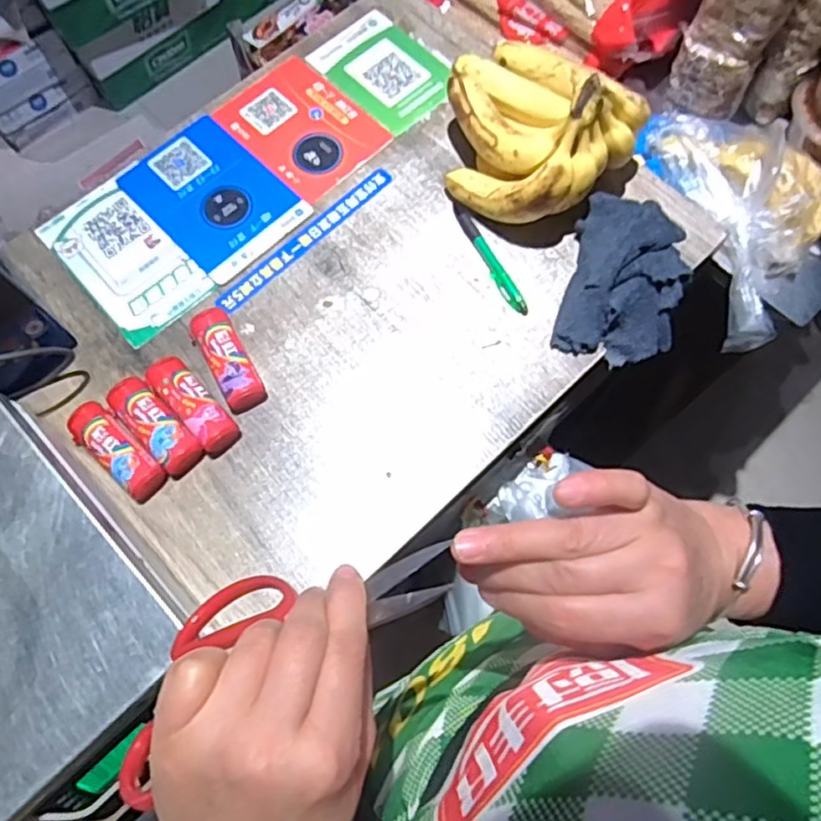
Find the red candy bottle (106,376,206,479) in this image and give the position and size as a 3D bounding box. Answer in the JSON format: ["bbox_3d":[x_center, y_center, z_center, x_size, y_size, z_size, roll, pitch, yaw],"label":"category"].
[{"bbox_3d":[-0.219,0.011,0.558,0.035,0.030,0.100,-41,75,-12],"label":"red candy bottle"}]

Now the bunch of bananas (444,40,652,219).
[{"bbox_3d":[0.104,-0.263,0.607,0.147,0.114,0.182,-43,76,-13],"label":"bunch of bananas"}]

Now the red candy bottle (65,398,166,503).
[{"bbox_3d":[-0.248,0.033,0.550,0.099,0.031,0.036,39,76,13],"label":"red candy bottle"}]

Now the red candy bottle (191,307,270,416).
[{"bbox_3d":[-0.163,-0.047,0.577,0.035,0.029,0.098,-28,73,-8],"label":"red candy bottle"}]

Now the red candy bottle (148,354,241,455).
[{"bbox_3d":[-0.191,-0.009,0.565,0.033,0.029,0.100,-40,75,-12],"label":"red candy bottle"}]

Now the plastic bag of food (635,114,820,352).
[{"bbox_3d":[0.350,-0.211,0.661,0.157,0.082,0.272,-16,71,-4],"label":"plastic bag of food"}]

